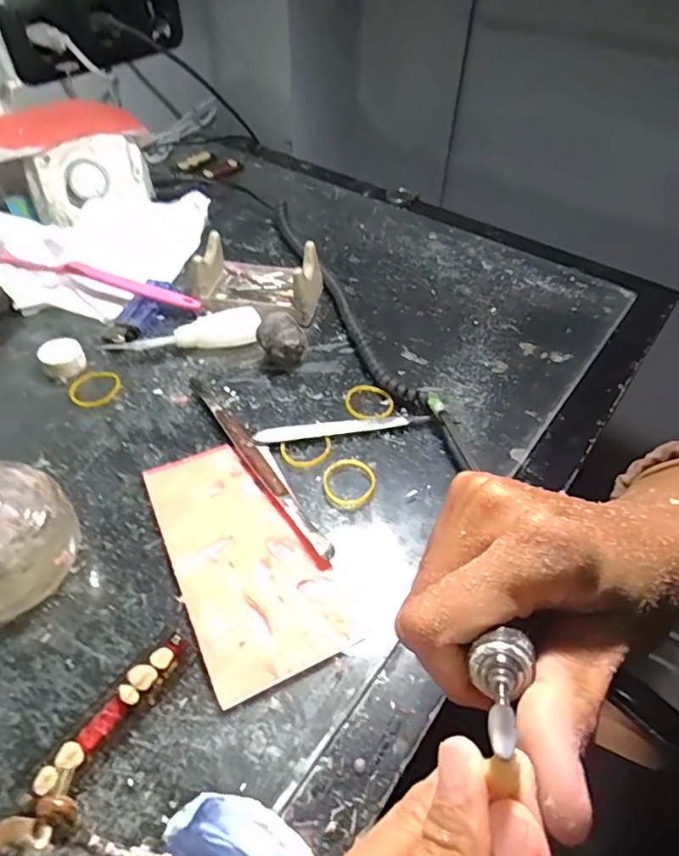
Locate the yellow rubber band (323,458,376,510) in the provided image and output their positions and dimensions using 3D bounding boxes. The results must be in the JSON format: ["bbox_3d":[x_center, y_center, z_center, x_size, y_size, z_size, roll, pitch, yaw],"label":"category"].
[{"bbox_3d":[0.006,0.033,0.330,0.032,0.004,0.036,12,48,8],"label":"yellow rubber band"}]

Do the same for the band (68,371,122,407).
[{"bbox_3d":[-0.172,-0.029,0.382,0.032,0.004,0.034,1,47,-1],"label":"band"}]

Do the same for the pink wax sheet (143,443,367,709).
[{"bbox_3d":[-0.054,0.065,0.295,0.071,0.004,0.145,-19,51,-19],"label":"pink wax sheet"}]

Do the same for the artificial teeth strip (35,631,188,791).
[{"bbox_3d":[-0.097,0.123,0.238,0.011,0.014,0.075,28,52,21],"label":"artificial teeth strip"}]

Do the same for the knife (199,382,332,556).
[{"bbox_3d":[-0.050,0.021,0.334,0.011,0.008,0.158,-26,53,-24],"label":"knife"}]

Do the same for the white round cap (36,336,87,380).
[{"bbox_3d":[-0.198,-0.050,0.391,0.028,0.019,0.028,-33,56,-28],"label":"white round cap"}]

